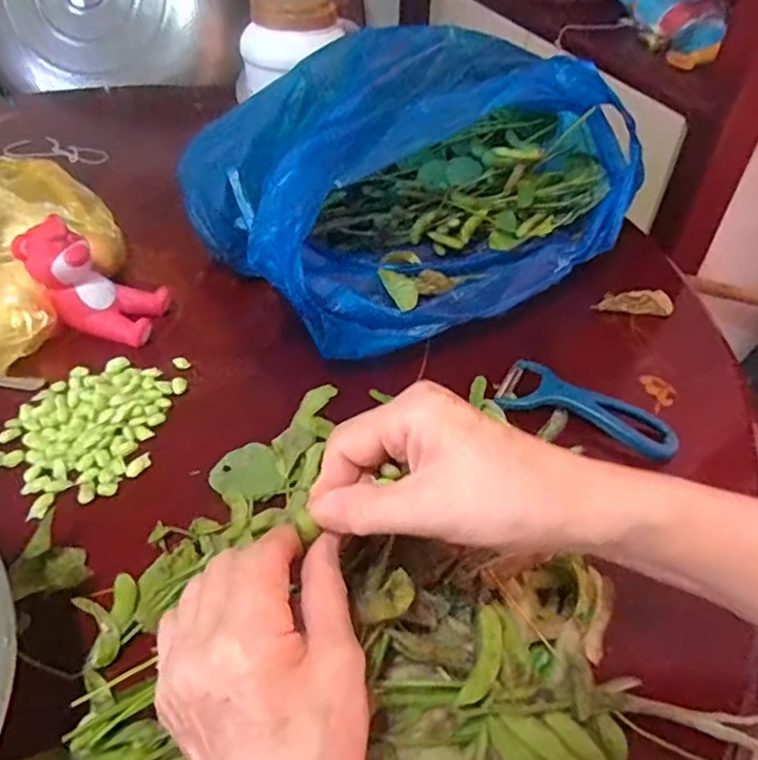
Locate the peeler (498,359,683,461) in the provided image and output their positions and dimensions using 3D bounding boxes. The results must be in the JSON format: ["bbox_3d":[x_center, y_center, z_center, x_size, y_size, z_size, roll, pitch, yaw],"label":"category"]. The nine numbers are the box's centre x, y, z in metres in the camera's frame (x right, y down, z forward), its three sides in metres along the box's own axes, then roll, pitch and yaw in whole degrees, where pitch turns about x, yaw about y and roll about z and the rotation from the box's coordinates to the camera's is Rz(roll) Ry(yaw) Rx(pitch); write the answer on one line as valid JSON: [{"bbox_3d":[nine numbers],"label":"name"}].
[{"bbox_3d":[0.171,0.021,0.513,0.142,0.017,0.061,20,47,17],"label":"peeler"}]

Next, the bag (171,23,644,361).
[{"bbox_3d":[0.042,-0.197,0.614,0.394,0.167,0.280,-22,50,-22],"label":"bag"}]

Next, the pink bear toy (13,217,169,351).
[{"bbox_3d":[-0.250,-0.089,0.547,0.103,0.091,0.065,8,45,6],"label":"pink bear toy"}]

